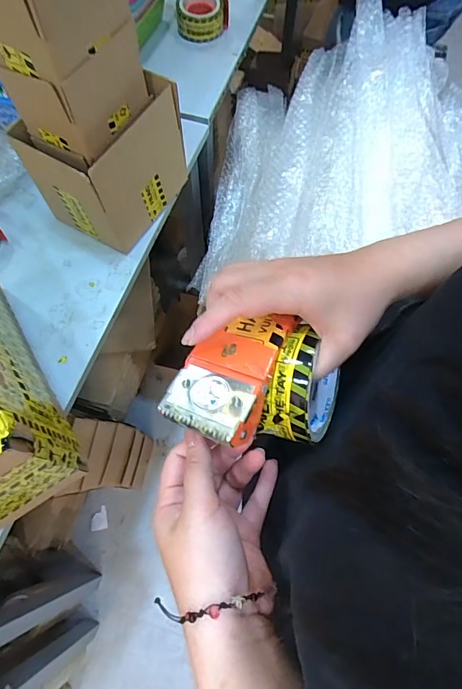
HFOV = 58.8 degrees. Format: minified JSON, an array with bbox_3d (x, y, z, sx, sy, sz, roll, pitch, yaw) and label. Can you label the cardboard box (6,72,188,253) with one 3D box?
[{"bbox_3d":[-0.190,-0.294,0.660,0.153,0.179,0.208,28,70,11],"label":"cardboard box"}]

